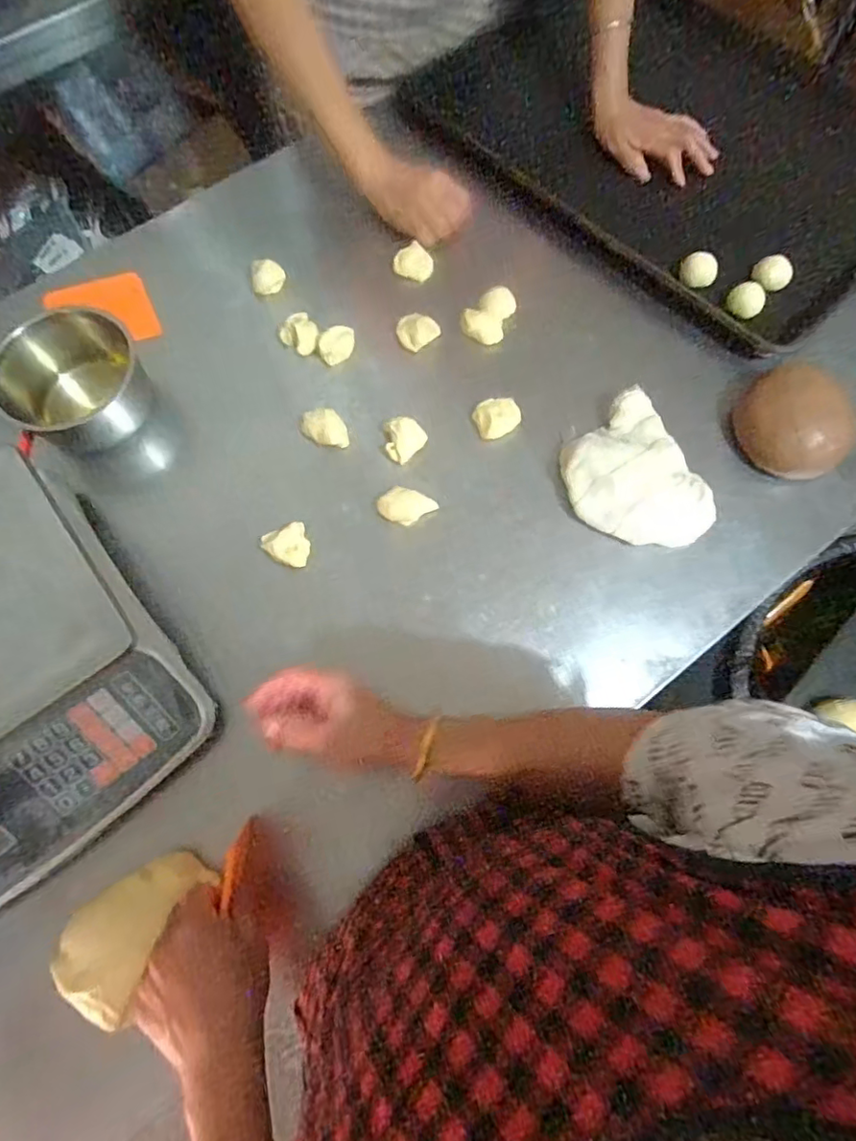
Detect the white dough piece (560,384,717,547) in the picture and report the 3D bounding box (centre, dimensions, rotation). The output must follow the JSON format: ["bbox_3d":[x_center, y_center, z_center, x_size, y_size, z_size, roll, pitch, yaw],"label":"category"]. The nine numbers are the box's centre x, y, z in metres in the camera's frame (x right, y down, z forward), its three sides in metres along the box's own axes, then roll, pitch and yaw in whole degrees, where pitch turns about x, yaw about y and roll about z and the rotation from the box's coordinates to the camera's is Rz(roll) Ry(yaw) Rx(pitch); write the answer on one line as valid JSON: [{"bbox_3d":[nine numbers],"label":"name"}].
[{"bbox_3d":[0.197,-0.094,0.582,0.124,0.033,0.163,-19,72,-6],"label":"white dough piece"}]

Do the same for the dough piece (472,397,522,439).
[{"bbox_3d":[0.072,-0.162,0.614,0.048,0.018,0.035,-16,71,-4],"label":"dough piece"}]

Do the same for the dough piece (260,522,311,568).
[{"bbox_3d":[-0.138,-0.023,0.578,0.042,0.021,0.038,-22,72,-6],"label":"dough piece"}]

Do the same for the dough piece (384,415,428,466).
[{"bbox_3d":[-0.027,-0.139,0.611,0.042,0.018,0.045,43,77,14],"label":"dough piece"}]

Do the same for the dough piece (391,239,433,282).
[{"bbox_3d":[-0.018,-0.366,0.698,0.046,0.020,0.035,12,71,5],"label":"dough piece"}]

